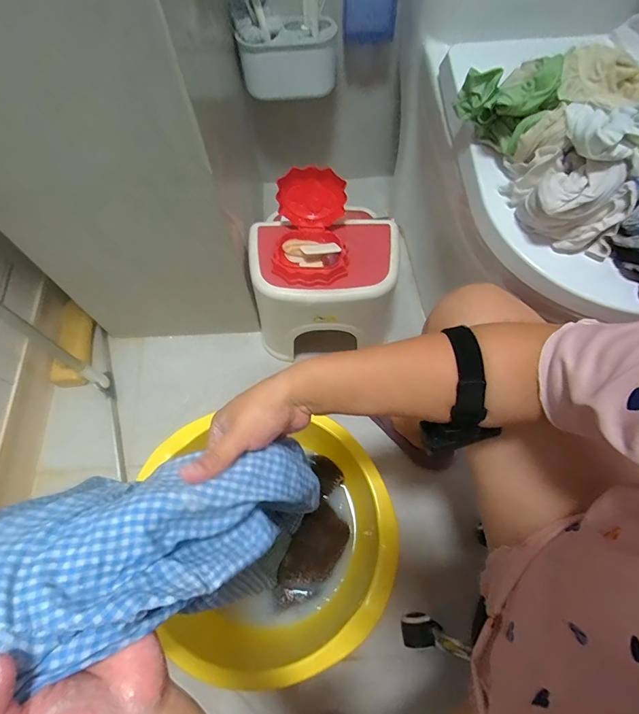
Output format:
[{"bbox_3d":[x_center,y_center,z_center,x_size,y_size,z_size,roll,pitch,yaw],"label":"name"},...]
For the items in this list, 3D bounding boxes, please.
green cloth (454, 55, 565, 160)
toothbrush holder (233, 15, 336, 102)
[{"bbox_3d":[0.225,-0.297,0.454,0.082,0.071,0.104,-27,68,-11],"label":"green cloth"},{"bbox_3d":[-0.058,-0.560,0.748,0.181,0.110,0.092,-1,65,0],"label":"toothbrush holder"}]

